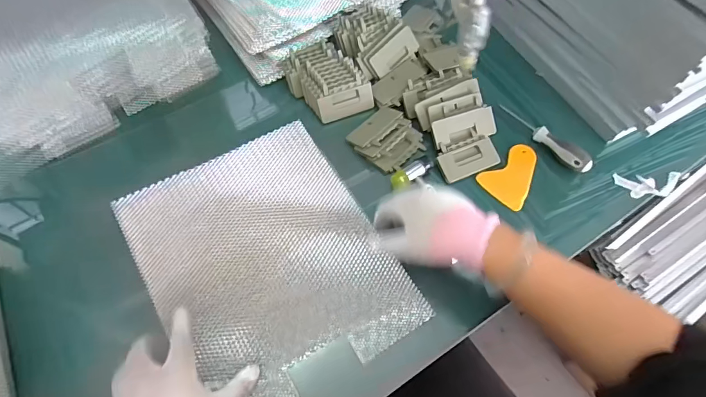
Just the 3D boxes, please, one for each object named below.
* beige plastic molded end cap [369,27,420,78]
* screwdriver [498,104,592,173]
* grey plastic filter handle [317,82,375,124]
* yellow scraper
[{"bbox_3d":[0.066,-0.230,0.640,0.079,0.040,0.004,-39,21,11],"label":"beige plastic molded end cap"},{"bbox_3d":[0.279,-0.088,0.584,0.019,0.029,0.141,-36,68,-17],"label":"screwdriver"},{"bbox_3d":[-0.009,-0.144,0.613,0.086,0.040,0.004,-20,28,-12],"label":"grey plastic filter handle"},{"bbox_3d":[0.234,-0.034,0.574,0.102,0.009,0.069,-36,71,-17],"label":"yellow scraper"}]

